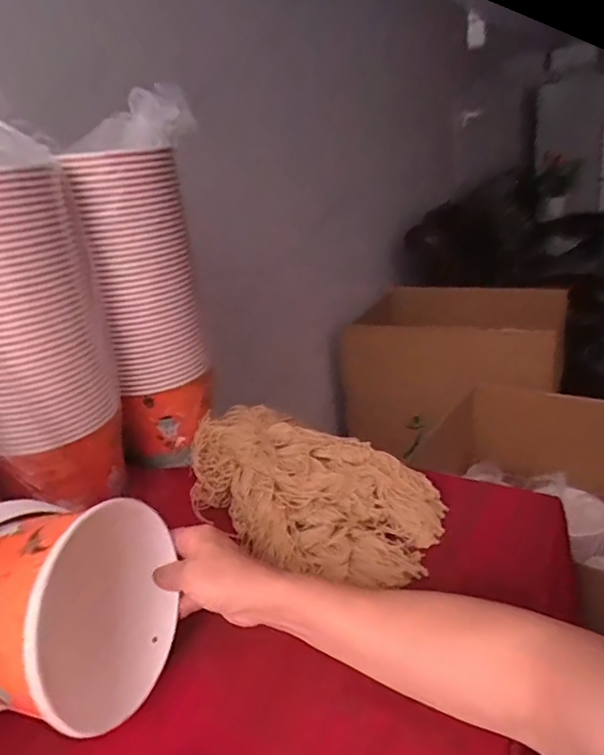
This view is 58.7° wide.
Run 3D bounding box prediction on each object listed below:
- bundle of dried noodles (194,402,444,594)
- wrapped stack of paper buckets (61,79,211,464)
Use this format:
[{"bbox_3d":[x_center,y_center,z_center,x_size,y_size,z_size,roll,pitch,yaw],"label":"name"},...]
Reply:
[{"bbox_3d":[-0.009,0.130,0.636,0.329,0.080,0.198,9,28,34],"label":"bundle of dried noodles"},{"bbox_3d":[-0.200,-0.117,0.743,0.161,0.449,0.135,-13,23,-15],"label":"wrapped stack of paper buckets"}]

